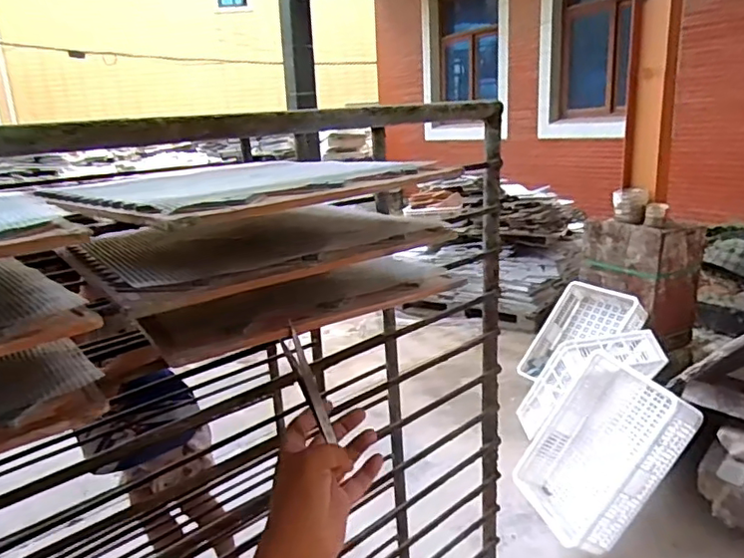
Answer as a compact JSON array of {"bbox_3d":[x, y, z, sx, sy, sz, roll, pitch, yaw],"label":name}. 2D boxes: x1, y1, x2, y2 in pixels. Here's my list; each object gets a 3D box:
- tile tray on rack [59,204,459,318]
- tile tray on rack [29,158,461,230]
[{"bbox_3d":[-0.114,-0.038,0.552,0.297,0.021,0.259,-15,19,-34],"label":"tile tray on rack"},{"bbox_3d":[-0.097,-0.089,0.516,0.297,0.015,0.249,-19,21,-41],"label":"tile tray on rack"}]

